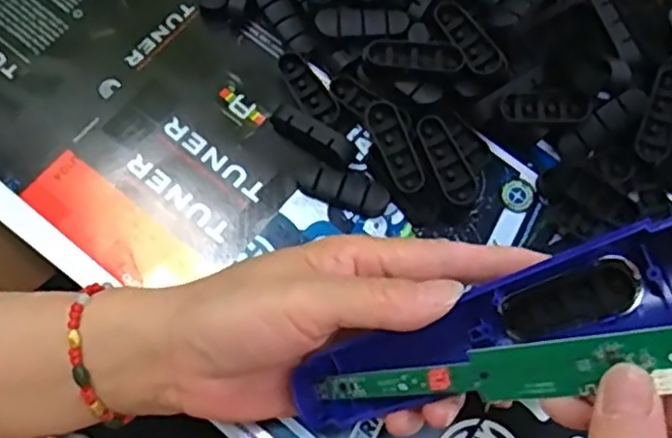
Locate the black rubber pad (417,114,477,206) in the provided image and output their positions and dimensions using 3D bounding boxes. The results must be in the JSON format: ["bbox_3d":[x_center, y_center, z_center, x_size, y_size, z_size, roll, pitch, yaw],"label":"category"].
[{"bbox_3d":[0.056,-0.029,0.345,0.016,0.006,0.047,-21,73,-1],"label":"black rubber pad"}]

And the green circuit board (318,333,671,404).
[{"bbox_3d":[0.049,0.056,0.244,0.133,0.009,0.018,-17,70,36],"label":"green circuit board"}]

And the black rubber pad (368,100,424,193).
[{"bbox_3d":[0.030,-0.036,0.343,0.015,0.006,0.048,-22,80,-3],"label":"black rubber pad"}]

